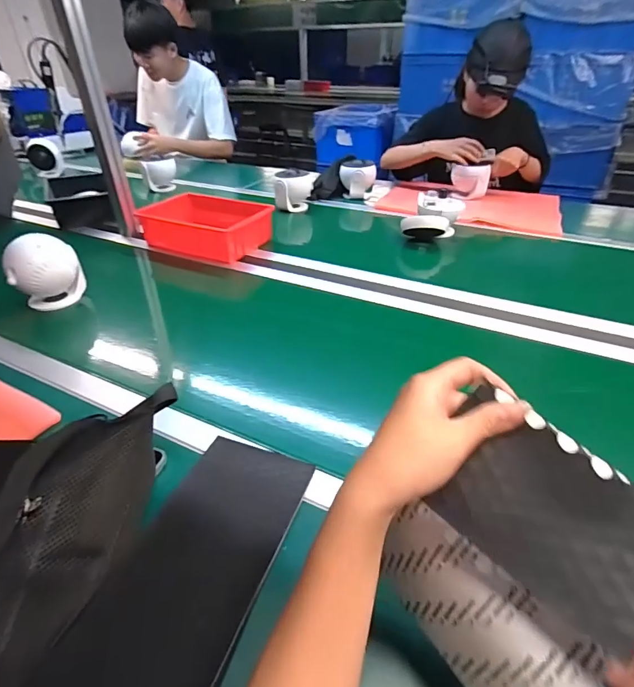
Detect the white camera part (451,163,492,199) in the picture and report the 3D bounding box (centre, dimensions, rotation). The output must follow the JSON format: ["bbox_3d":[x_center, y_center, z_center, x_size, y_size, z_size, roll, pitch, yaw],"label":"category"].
[{"bbox_3d":[0.479,-0.514,1.296,0.118,0.087,0.052,12,38,17],"label":"white camera part"}]

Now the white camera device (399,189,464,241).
[{"bbox_3d":[0.309,-0.335,1.067,0.123,0.086,0.141,21,41,27],"label":"white camera device"}]

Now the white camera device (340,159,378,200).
[{"bbox_3d":[0.137,-0.542,1.369,0.122,0.120,0.113,1,36,3],"label":"white camera device"}]

